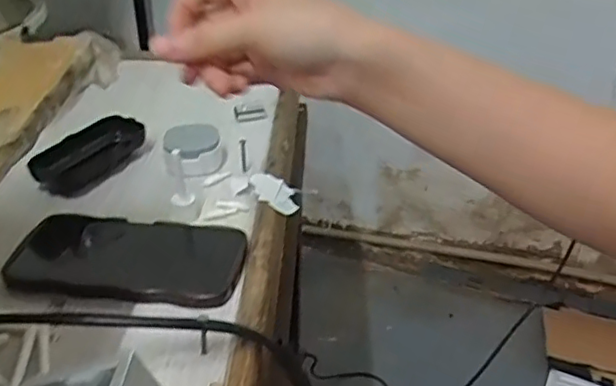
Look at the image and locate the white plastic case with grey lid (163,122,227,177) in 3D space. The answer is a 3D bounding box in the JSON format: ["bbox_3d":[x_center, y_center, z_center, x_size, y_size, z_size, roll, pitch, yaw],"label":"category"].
[{"bbox_3d":[-0.106,-0.040,0.576,0.056,0.028,0.057,-9,36,-14],"label":"white plastic case with grey lid"}]

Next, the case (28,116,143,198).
[{"bbox_3d":[-0.205,-0.036,0.580,0.058,0.028,0.112,15,37,20],"label":"case"}]

